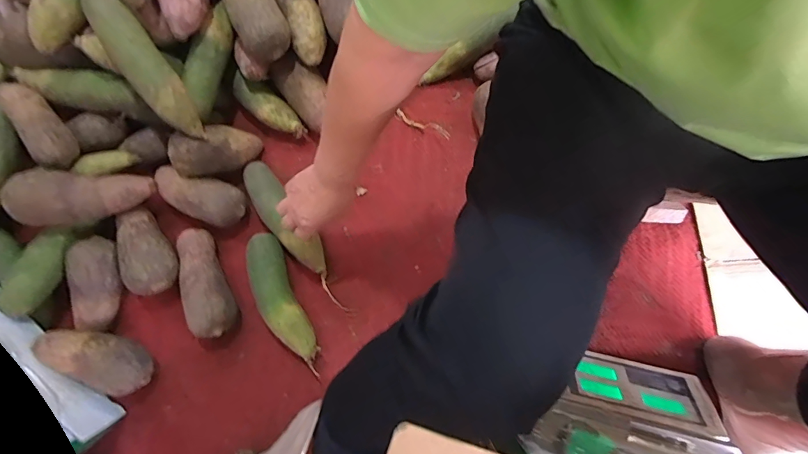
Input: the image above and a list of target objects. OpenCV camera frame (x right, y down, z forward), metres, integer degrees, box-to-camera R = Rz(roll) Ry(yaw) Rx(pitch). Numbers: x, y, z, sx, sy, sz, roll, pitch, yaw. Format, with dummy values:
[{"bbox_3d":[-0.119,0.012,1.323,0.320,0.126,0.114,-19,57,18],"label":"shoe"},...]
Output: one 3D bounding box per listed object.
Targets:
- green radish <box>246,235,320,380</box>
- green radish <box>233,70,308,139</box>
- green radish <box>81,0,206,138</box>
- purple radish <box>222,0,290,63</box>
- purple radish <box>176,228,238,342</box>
[{"bbox_3d":[-0.184,0.113,0.611,0.058,0.059,0.214,-23,80,-5],"label":"green radish"},{"bbox_3d":[-0.222,-0.195,0.675,0.140,0.052,0.051,39,81,7],"label":"green radish"},{"bbox_3d":[-0.348,-0.216,0.538,0.056,0.050,0.209,-35,101,-7],"label":"green radish"},{"bbox_3d":[-0.226,-0.325,0.595,0.068,0.054,0.150,-30,81,-6],"label":"purple radish"},{"bbox_3d":[-0.299,0.082,0.620,0.062,0.065,0.168,-17,80,-4],"label":"purple radish"}]

